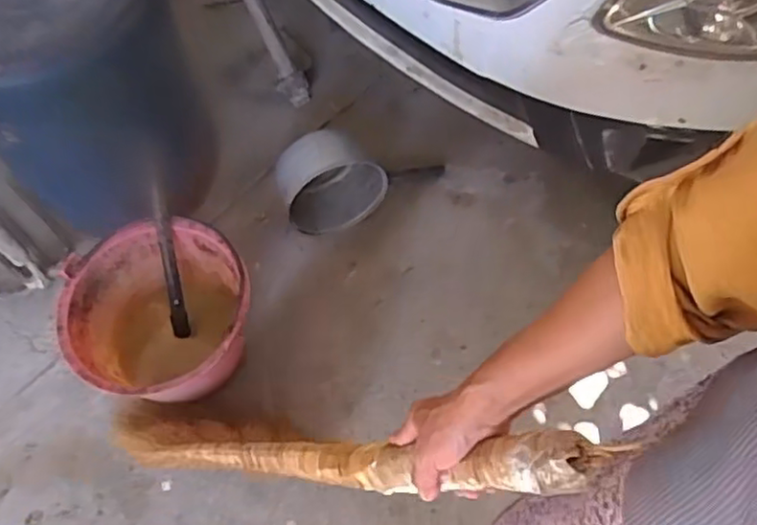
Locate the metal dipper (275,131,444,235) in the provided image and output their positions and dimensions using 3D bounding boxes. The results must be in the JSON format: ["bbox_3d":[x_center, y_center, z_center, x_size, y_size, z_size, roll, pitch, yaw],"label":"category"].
[{"bbox_3d":[-0.024,-0.165,1.241,0.327,0.186,0.097,-22,67,-10],"label":"metal dipper"}]

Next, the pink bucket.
[{"bbox_3d":[-0.344,0.093,1.094,0.283,0.222,0.270,-1,62,1],"label":"pink bucket"}]

